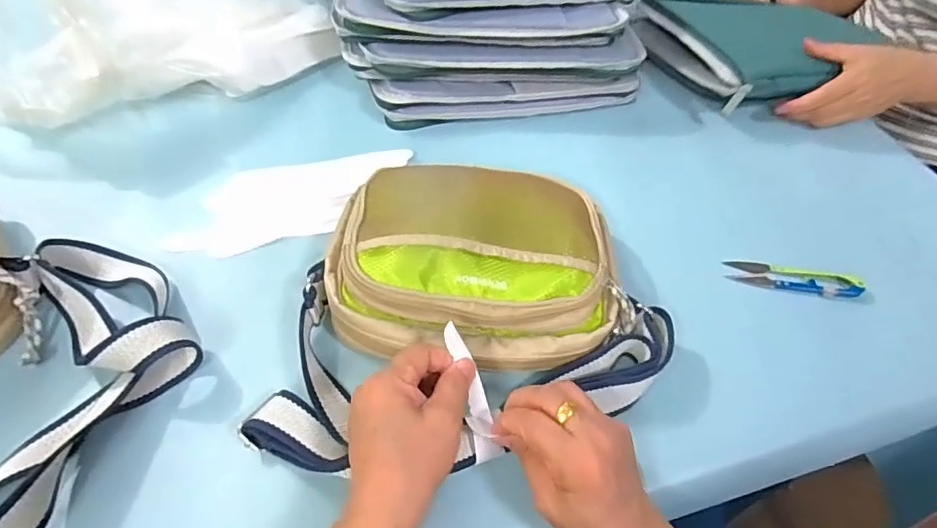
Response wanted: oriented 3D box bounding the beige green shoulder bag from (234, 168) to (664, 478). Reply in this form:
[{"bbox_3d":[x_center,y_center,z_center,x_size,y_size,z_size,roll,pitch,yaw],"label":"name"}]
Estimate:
[{"bbox_3d":[0.006,0.029,0.401,0.276,0.075,0.224,2,52,-3],"label":"beige green shoulder bag"}]

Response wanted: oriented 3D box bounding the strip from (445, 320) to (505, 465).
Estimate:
[{"bbox_3d":[0.002,0.083,0.352,0.016,0.013,0.091,-14,84,-15],"label":"strip"}]

